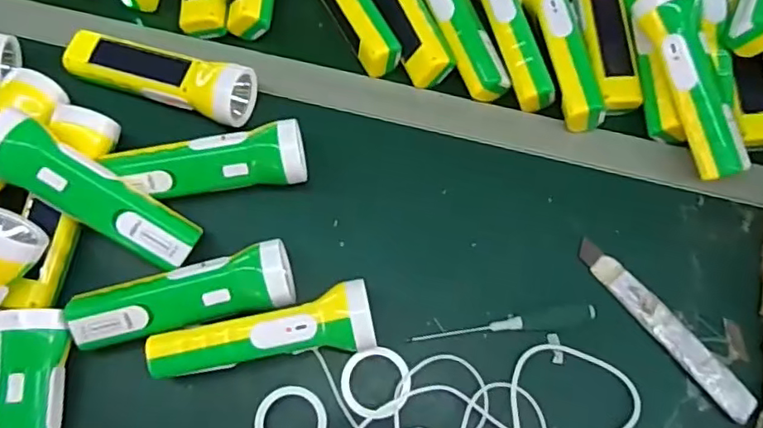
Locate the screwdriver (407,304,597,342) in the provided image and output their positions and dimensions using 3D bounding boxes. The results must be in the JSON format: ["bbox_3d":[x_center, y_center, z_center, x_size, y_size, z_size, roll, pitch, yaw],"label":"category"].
[{"bbox_3d":[0.099,0.091,0.469,0.146,0.012,0.017,-9,70,-4],"label":"screwdriver"}]

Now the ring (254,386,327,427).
[{"bbox_3d":[-0.068,0.157,0.439,0.053,0.004,0.053,0,70,-1],"label":"ring"}]

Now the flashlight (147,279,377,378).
[{"bbox_3d":[-0.089,0.091,0.447,0.163,0.050,0.047,-8,70,-4],"label":"flashlight"}]

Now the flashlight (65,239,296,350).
[{"bbox_3d":[-0.153,0.064,0.454,0.164,0.050,0.048,-11,70,-5],"label":"flashlight"}]

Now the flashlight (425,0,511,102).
[{"bbox_3d":[0.066,-0.185,0.554,0.050,0.041,0.174,-18,71,-8],"label":"flashlight"}]

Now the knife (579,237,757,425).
[{"bbox_3d":[0.228,0.090,0.472,0.025,0.005,0.174,-37,75,-14],"label":"knife"}]

